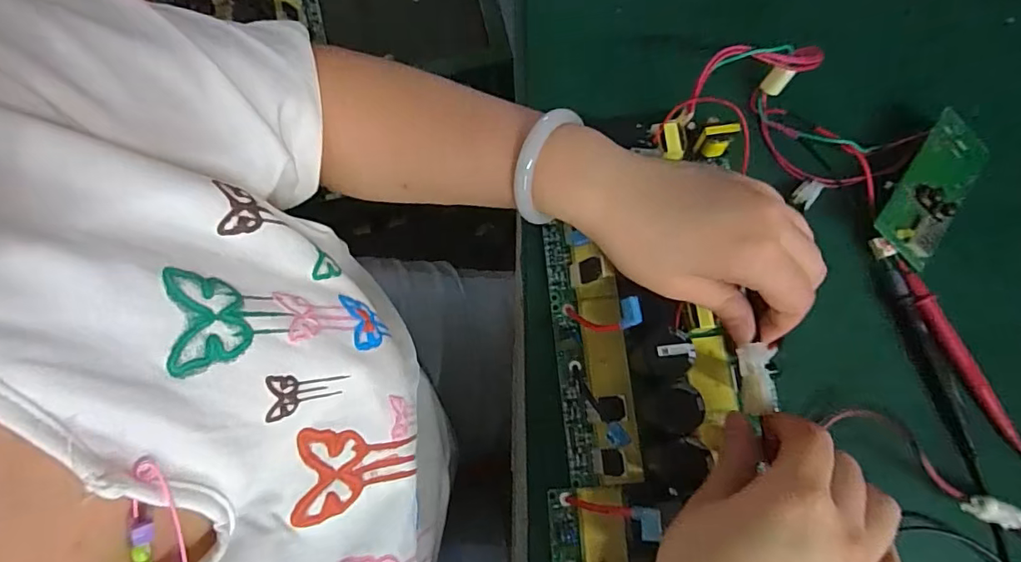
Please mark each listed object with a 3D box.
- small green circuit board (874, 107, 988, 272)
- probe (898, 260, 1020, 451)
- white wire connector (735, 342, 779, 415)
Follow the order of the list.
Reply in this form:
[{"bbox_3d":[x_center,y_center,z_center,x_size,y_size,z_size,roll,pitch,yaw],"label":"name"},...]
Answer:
[{"bbox_3d":[0.288,-0.063,0.355,0.044,0.018,0.103,34,80,9],"label":"small green circuit board"},{"bbox_3d":[0.291,0.046,0.341,0.016,0.008,0.129,-27,78,-5],"label":"probe"},{"bbox_3d":[0.134,0.054,0.283,0.017,0.008,0.035,-3,84,0],"label":"white wire connector"}]

